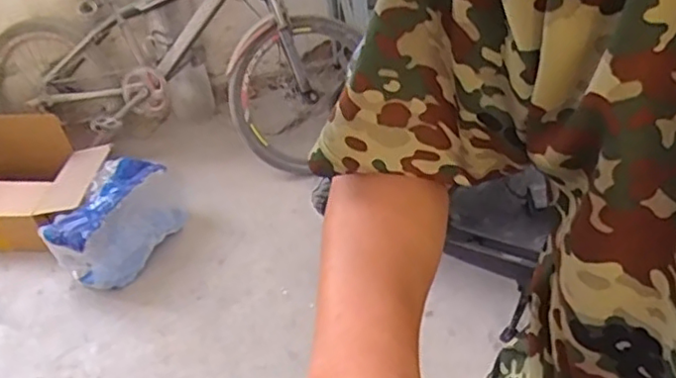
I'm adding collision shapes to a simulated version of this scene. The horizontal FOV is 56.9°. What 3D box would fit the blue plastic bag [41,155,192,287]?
[{"bbox_3d":[-0.635,0.091,1.830,0.270,0.201,0.369,12,45,20],"label":"blue plastic bag"}]

